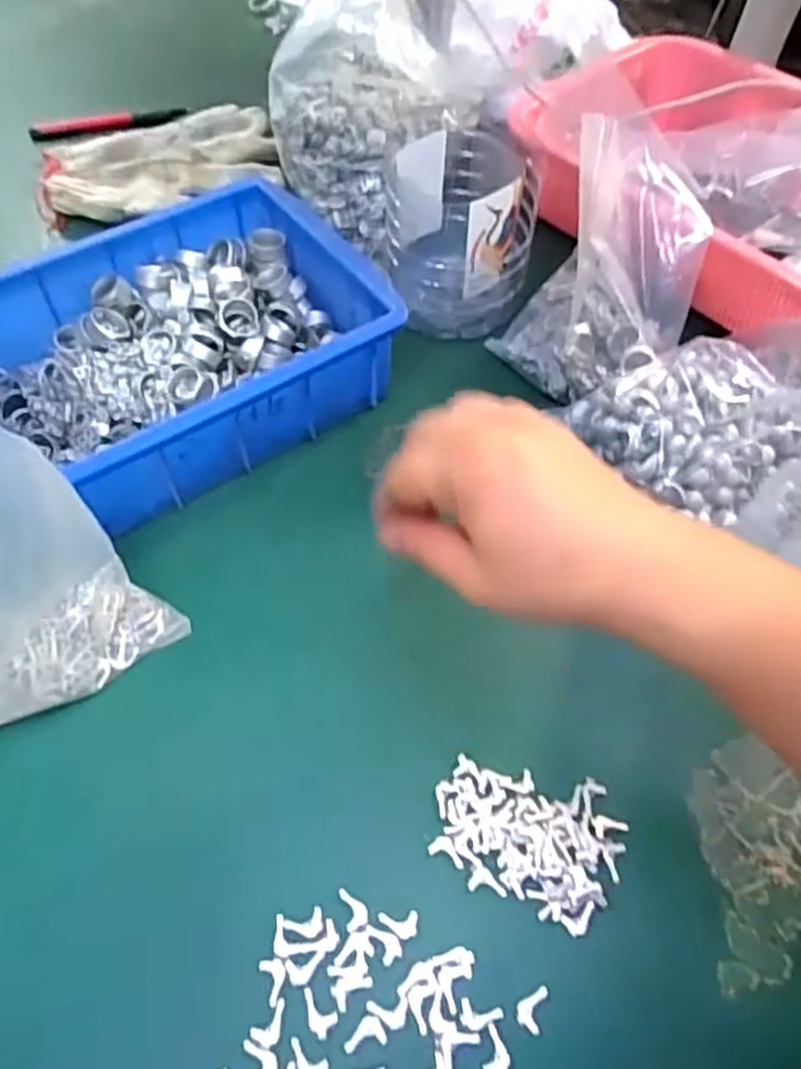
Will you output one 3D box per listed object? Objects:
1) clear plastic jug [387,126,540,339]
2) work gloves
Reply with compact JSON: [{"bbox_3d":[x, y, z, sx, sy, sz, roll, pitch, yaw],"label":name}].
[{"bbox_3d":[0.040,-0.212,0.514,0.092,0.106,0.099,-8,57,-9],"label":"clear plastic jug"},{"bbox_3d":[-0.200,-0.308,0.618,0.197,0.022,0.133,-20,59,-16],"label":"work gloves"}]

